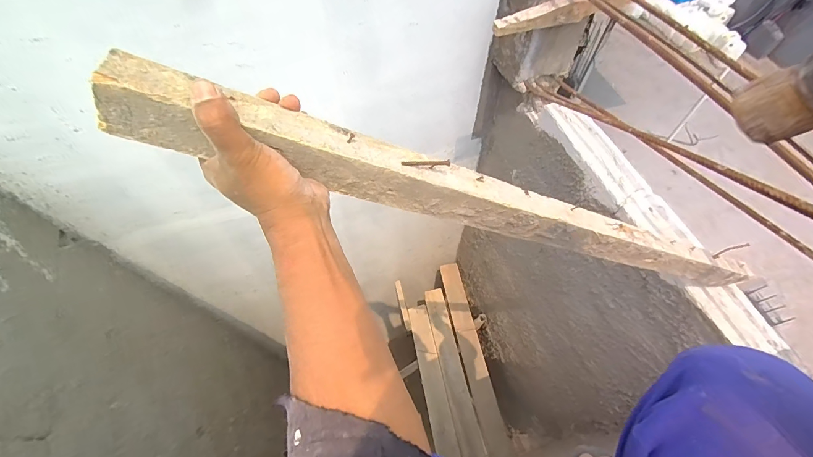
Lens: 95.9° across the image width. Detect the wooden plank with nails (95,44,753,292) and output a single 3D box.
[{"bbox_3d":[0.142,-0.017,0.436,0.799,0.054,0.042,12,56,-29],"label":"wooden plank with nails"}]

